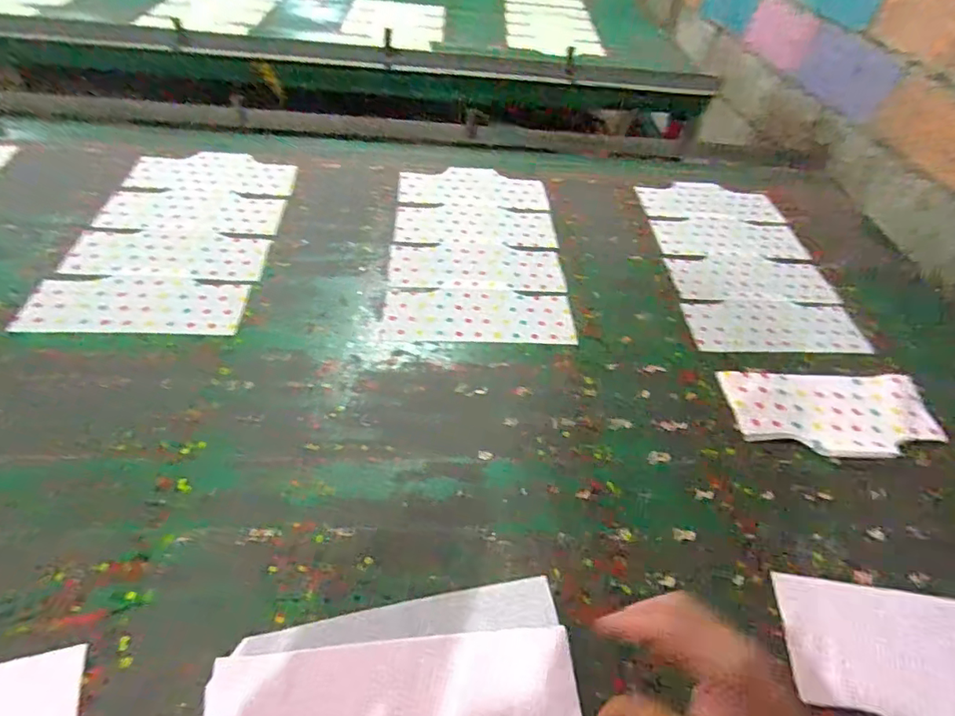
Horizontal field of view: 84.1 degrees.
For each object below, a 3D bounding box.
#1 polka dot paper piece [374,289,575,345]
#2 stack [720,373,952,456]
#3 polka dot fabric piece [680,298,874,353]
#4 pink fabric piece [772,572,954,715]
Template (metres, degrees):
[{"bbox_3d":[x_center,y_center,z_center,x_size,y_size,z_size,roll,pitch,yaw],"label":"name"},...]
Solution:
[{"bbox_3d":[0.002,-0.067,0.799,0.280,0.008,0.113,1,46,-5],"label":"polka dot paper piece"},{"bbox_3d":[0.488,0.072,0.722,0.283,0.007,0.141,0,46,-7],"label":"stack"},{"bbox_3d":[0.475,-0.055,0.854,0.296,0.013,0.129,0,45,-11],"label":"polka dot fabric piece"},{"bbox_3d":[0.459,0.307,0.501,0.298,0.017,0.157,8,46,1],"label":"pink fabric piece"}]

